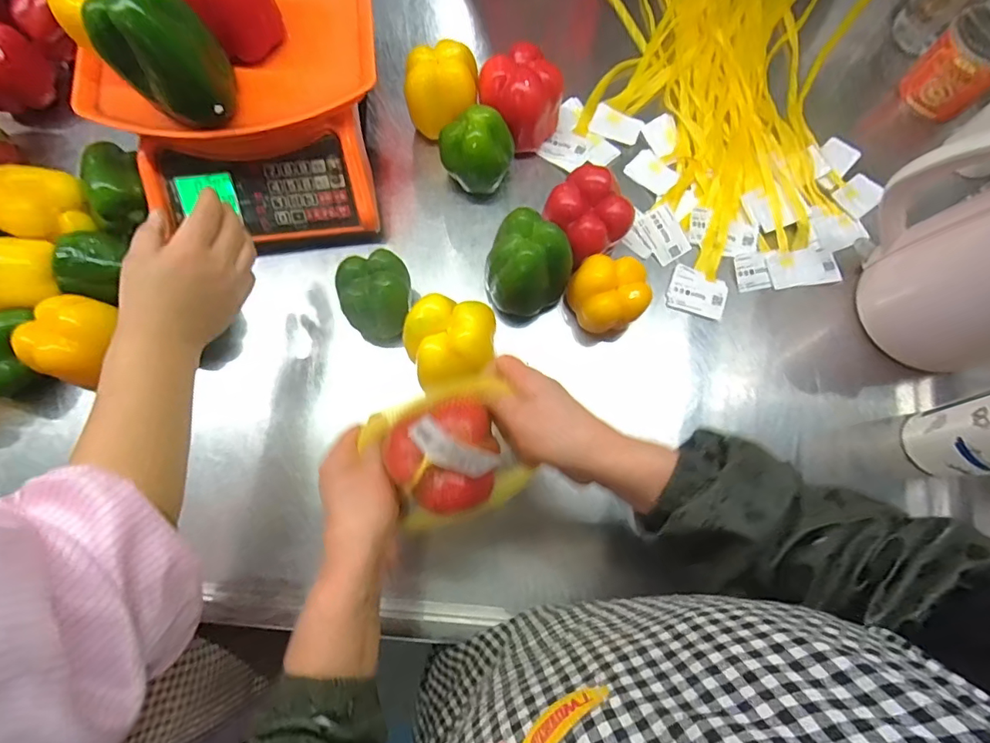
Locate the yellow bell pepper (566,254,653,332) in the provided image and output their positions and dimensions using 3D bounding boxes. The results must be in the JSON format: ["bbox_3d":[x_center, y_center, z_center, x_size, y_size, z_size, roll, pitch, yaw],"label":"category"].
[{"bbox_3d":[0.118,-0.078,0.518,0.080,0.067,0.066,-5,75,-2],"label":"yellow bell pepper"}]

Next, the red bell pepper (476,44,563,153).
[{"bbox_3d":[0.028,-0.312,0.571,0.080,0.085,0.081,0,75,-1],"label":"red bell pepper"}]

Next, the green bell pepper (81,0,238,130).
[{"bbox_3d":[-0.280,-0.273,0.423,0.077,0.095,0.065,19,76,4],"label":"green bell pepper"}]

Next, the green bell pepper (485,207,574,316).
[{"bbox_3d":[0.035,-0.105,0.514,0.081,0.096,0.078,0,75,-1],"label":"green bell pepper"}]

